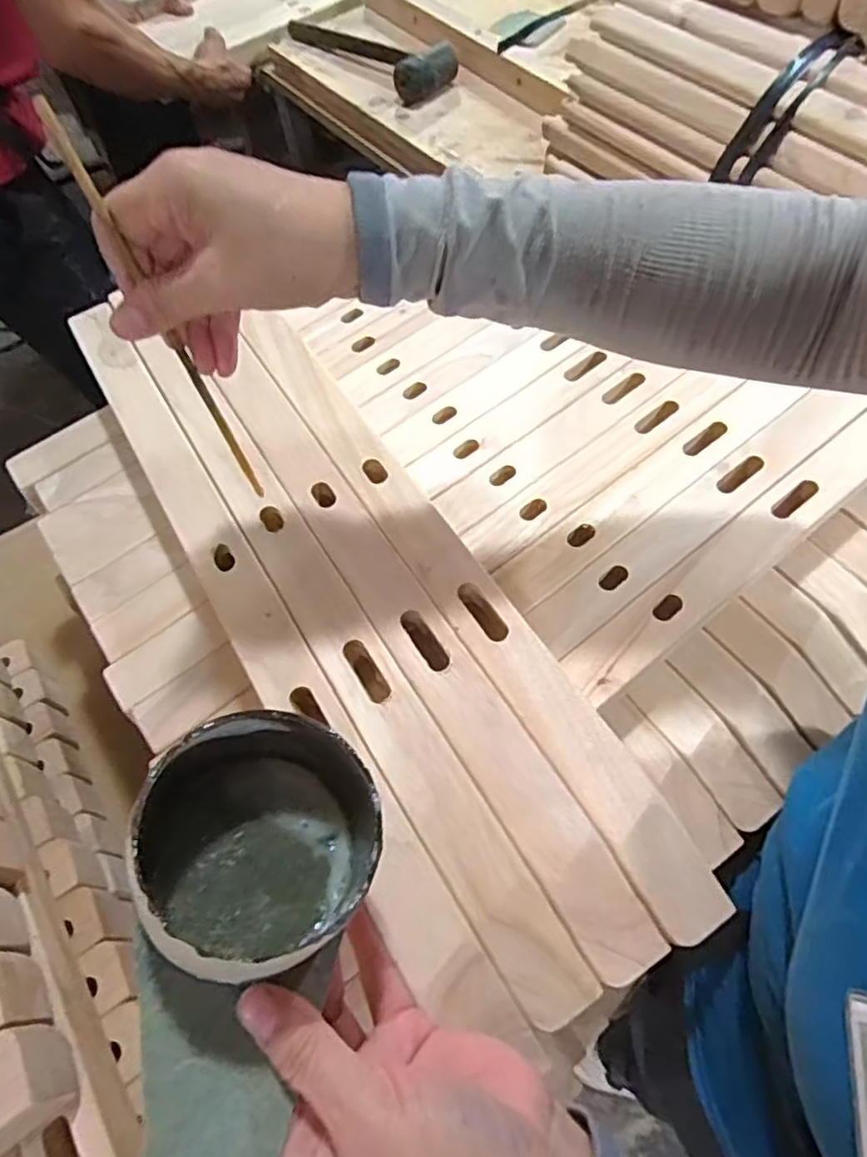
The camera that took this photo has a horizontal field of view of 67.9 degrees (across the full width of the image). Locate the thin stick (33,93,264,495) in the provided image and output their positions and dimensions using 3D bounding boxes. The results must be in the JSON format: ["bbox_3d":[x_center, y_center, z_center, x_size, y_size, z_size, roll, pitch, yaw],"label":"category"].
[{"bbox_3d":[-0.116,-0.106,0.291,0.006,0.188,0.007,-40,56,-17],"label":"thin stick"}]

